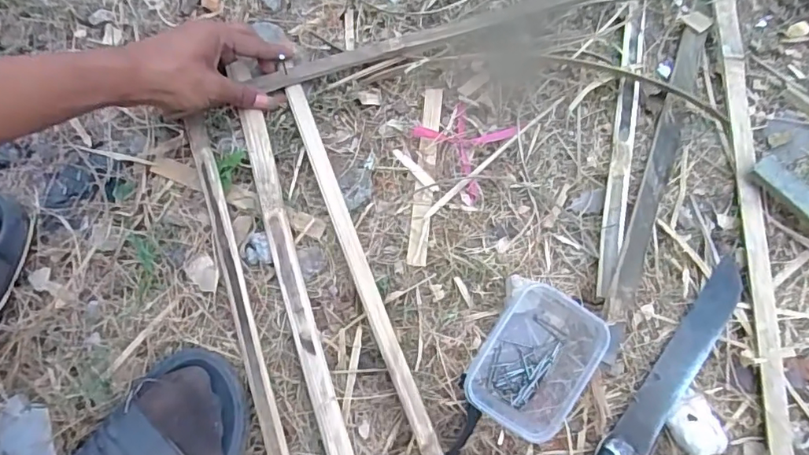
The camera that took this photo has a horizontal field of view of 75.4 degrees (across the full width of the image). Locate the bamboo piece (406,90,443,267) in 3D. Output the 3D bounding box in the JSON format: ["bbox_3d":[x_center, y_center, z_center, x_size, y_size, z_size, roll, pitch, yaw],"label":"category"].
[{"bbox_3d":[0.019,-0.050,0.478,0.017,0.012,0.170,6,76,2],"label":"bamboo piece"}]

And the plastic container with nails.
[{"bbox_3d":[0.105,0.109,0.418,0.083,0.051,0.109,35,77,8],"label":"plastic container with nails"}]

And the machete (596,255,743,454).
[{"bbox_3d":[0.199,0.152,0.429,0.042,0.019,0.291,32,78,8],"label":"machete"}]

